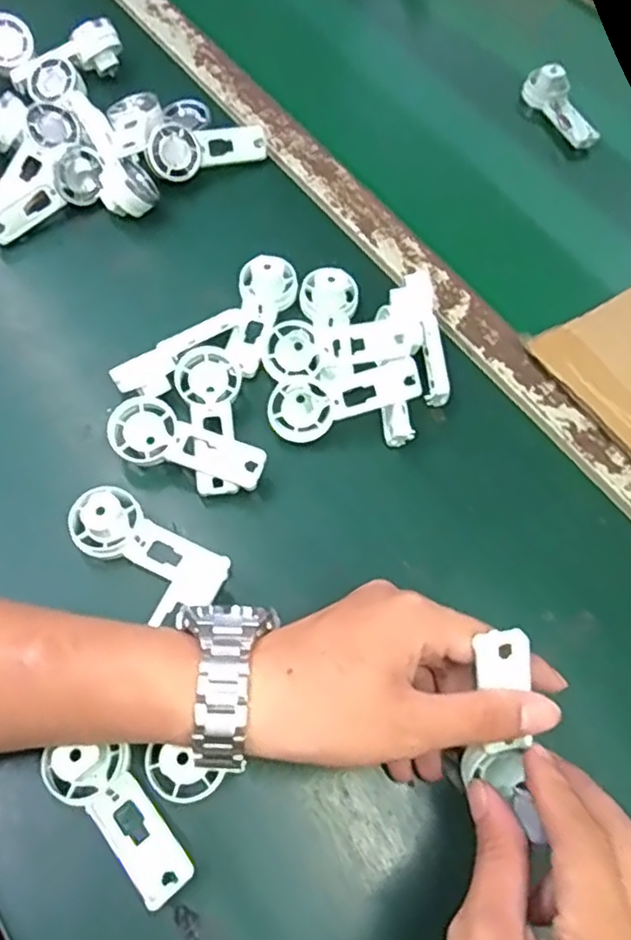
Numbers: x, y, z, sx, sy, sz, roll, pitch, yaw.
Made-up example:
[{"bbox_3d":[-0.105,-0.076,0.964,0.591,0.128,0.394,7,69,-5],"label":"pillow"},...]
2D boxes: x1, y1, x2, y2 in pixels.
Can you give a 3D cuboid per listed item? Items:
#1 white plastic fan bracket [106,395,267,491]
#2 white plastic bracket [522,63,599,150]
[{"bbox_3d":[-0.075,-0.015,0.394,0.093,0.010,0.039,18,78,6],"label":"white plastic fan bracket"},{"bbox_3d":[0.225,-0.331,0.600,0.028,0.030,0.087,-25,69,-18],"label":"white plastic bracket"}]

